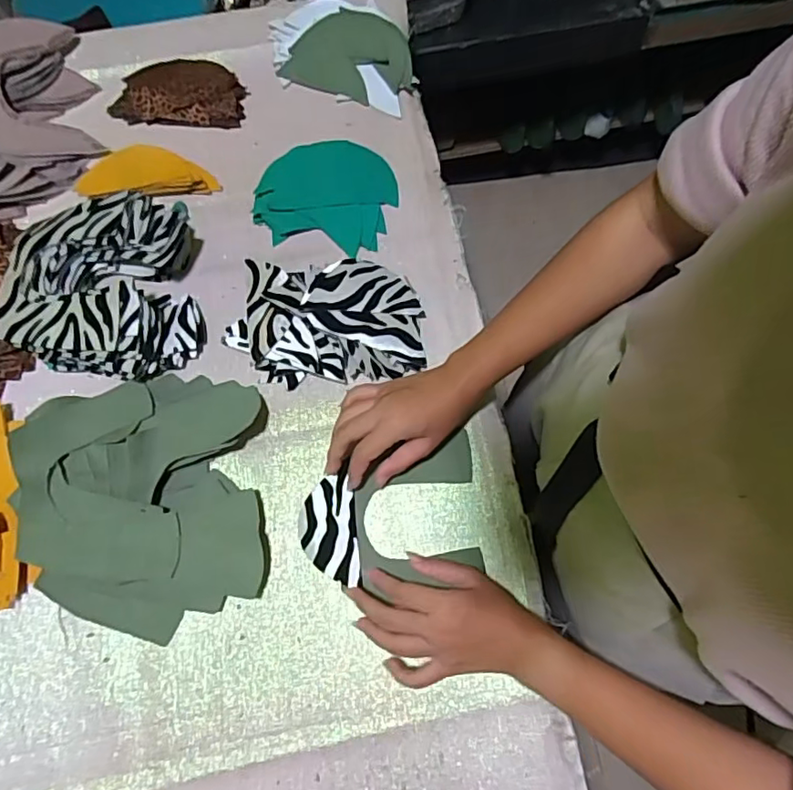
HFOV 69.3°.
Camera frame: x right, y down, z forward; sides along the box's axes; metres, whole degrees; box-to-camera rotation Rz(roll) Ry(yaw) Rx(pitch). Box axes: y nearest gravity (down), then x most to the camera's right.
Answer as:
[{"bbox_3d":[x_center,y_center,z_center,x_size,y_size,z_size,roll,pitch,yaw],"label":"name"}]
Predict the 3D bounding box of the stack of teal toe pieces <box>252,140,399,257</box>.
[{"bbox_3d":[-0.072,-0.213,0.598,0.138,0.020,0.121,8,73,3],"label":"stack of teal toe pieces"}]

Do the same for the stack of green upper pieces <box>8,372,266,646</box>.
[{"bbox_3d":[-0.219,0.090,0.497,0.202,0.049,0.222,-4,73,-1],"label":"stack of green upper pieces"}]

